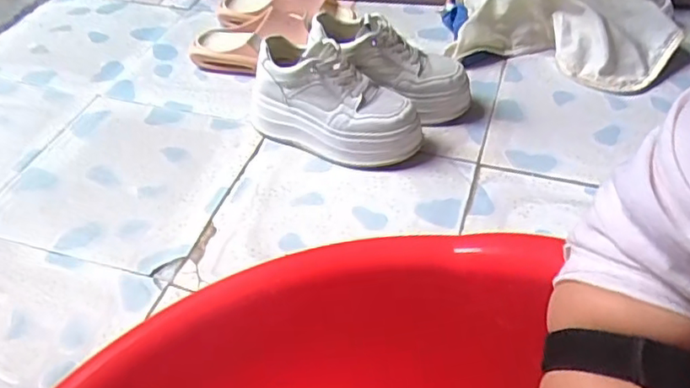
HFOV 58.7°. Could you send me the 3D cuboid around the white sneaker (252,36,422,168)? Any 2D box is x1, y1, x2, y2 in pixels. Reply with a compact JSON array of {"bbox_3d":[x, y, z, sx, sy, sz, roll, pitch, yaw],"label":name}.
[{"bbox_3d":[-0.011,-0.118,0.820,0.226,0.126,0.101,18,47,20],"label":"white sneaker"}]

